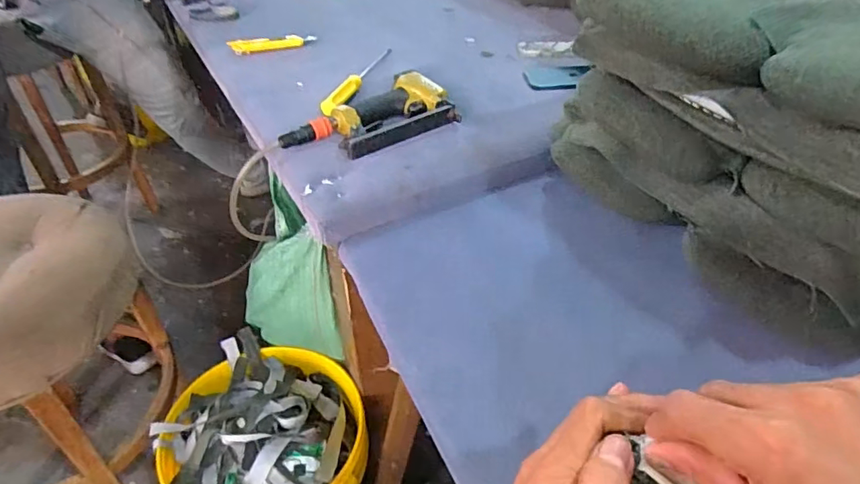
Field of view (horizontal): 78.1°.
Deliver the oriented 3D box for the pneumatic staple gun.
[{"bbox_3d":[-0.093,-0.185,0.767,0.243,0.039,0.148,-24,45,-26],"label":"pneumatic staple gun"}]

